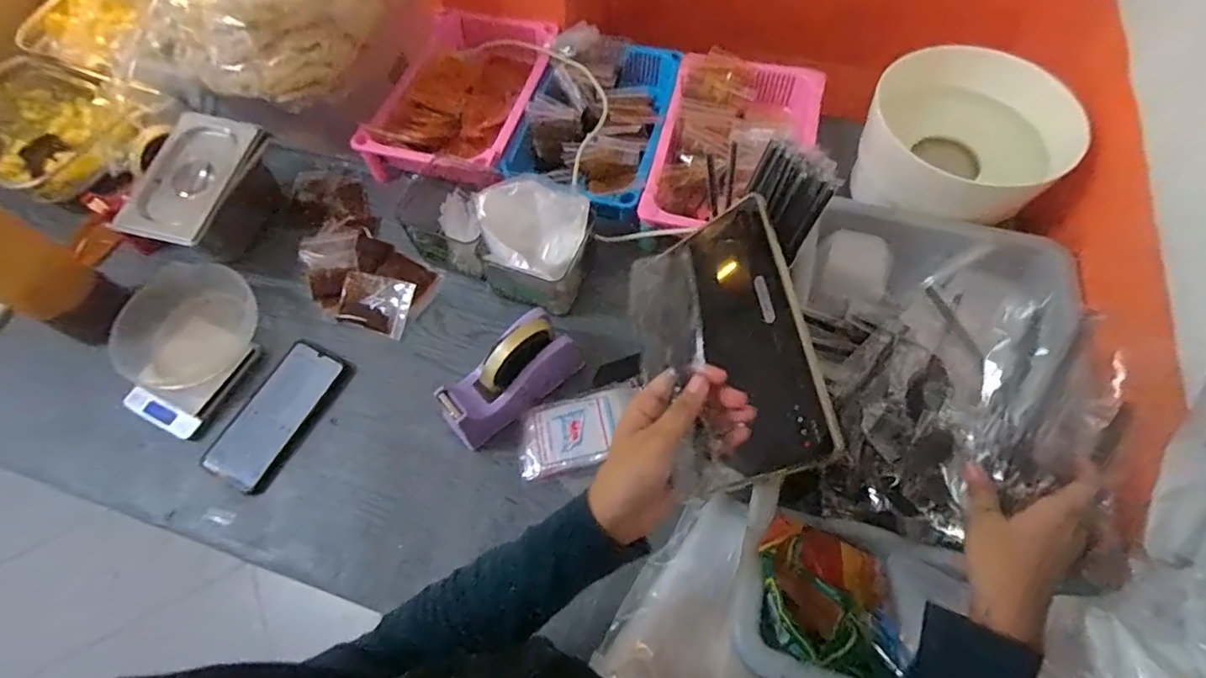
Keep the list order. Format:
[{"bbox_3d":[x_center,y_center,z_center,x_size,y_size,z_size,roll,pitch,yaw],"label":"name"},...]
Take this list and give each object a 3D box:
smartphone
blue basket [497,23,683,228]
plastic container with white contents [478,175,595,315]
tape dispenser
[{"bbox_3d":[-0.377,0.084,0.640,0.079,0.013,0.174,22,66,13],"label":"smartphone"},{"bbox_3d":[-0.014,-0.296,0.767,0.188,0.072,0.297,13,65,9],"label":"blue basket"},{"bbox_3d":[-0.080,-0.114,0.659,0.117,0.097,0.120,14,65,9],"label":"plastic container with white contents"},{"bbox_3d":[-0.099,0.039,0.598,0.160,0.115,0.047,-40,68,-16],"label":"tape dispenser"}]

